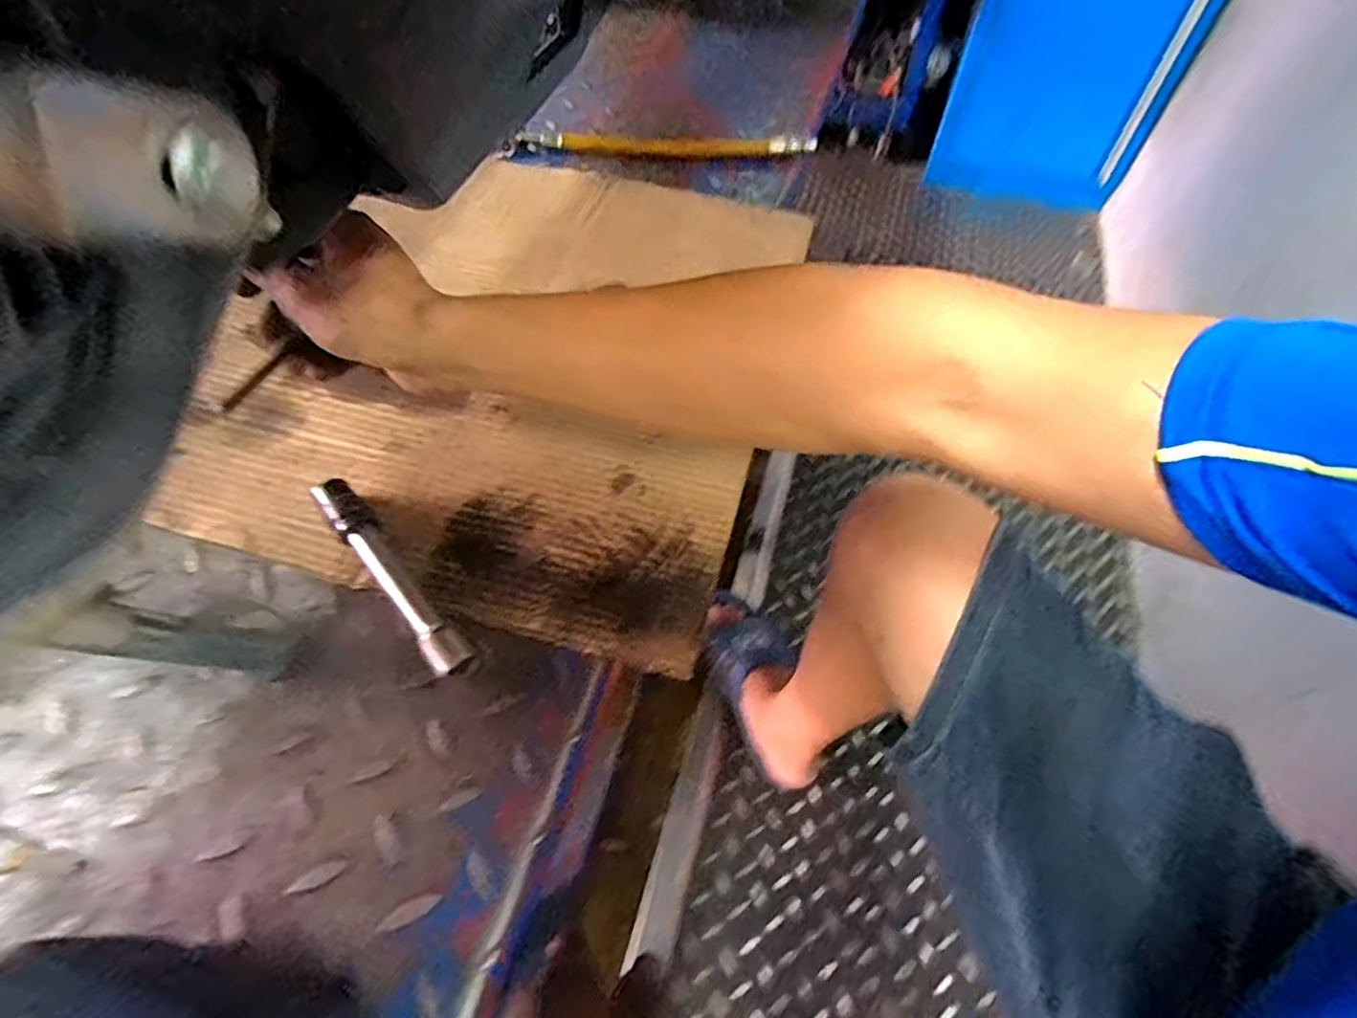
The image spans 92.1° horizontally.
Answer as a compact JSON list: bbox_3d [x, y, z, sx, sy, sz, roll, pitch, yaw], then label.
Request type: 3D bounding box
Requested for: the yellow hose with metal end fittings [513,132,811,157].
[{"bbox_3d":[-0.012,-0.351,0.629,0.282,0.015,0.024,2,57,-1],"label":"yellow hose with metal end fittings"}]

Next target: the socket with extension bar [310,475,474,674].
[{"bbox_3d":[-0.161,0.037,0.367,0.021,0.017,0.147,-36,65,-22],"label":"socket with extension bar"}]

